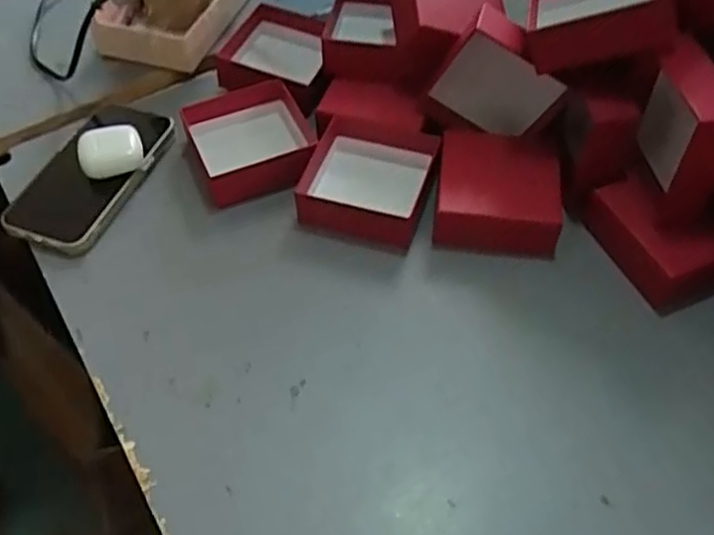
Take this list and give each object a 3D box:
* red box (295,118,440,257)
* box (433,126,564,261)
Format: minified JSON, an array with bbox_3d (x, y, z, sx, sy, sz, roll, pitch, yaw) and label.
[{"bbox_3d":[0.009,-0.066,0.517,0.092,0.033,0.101,13,54,12],"label":"red box"},{"bbox_3d":[0.102,-0.054,0.506,0.090,0.033,0.100,6,53,7],"label":"box"}]

